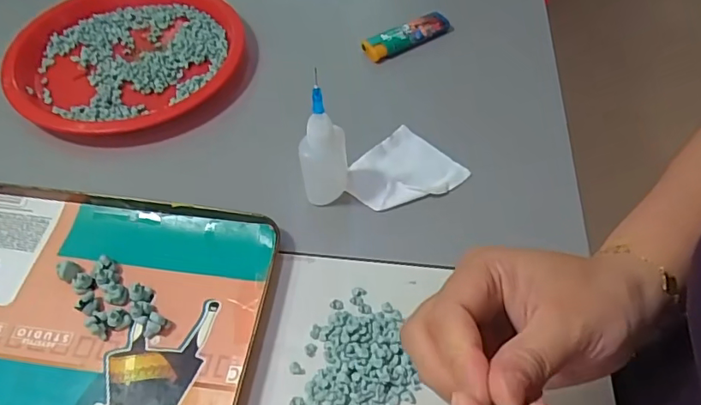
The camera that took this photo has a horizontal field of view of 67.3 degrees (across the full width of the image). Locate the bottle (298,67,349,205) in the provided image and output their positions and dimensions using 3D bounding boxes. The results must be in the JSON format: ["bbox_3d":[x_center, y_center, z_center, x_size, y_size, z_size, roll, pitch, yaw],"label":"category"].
[{"bbox_3d":[-0.016,-0.034,0.320,0.028,0.090,0.023,-2,54,-1],"label":"bottle"}]

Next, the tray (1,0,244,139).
[{"bbox_3d":[-0.181,-0.119,0.427,0.178,0.020,0.178,0,54,0],"label":"tray"}]

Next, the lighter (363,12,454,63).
[{"bbox_3d":[0.048,-0.142,0.448,0.080,0.018,0.018,-27,58,-18],"label":"lighter"}]

